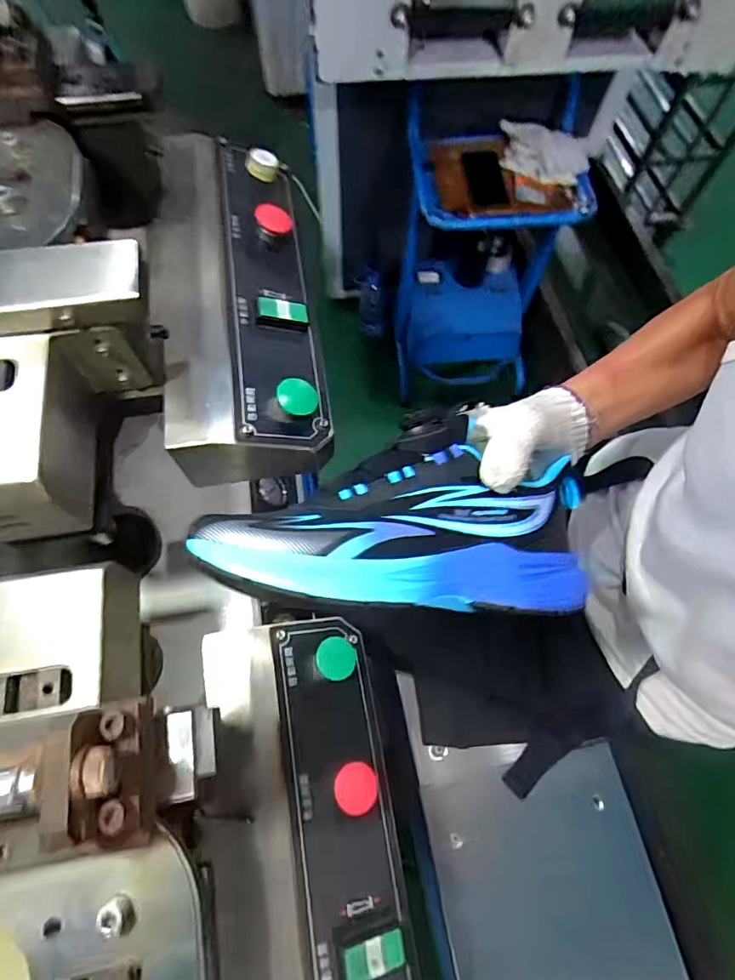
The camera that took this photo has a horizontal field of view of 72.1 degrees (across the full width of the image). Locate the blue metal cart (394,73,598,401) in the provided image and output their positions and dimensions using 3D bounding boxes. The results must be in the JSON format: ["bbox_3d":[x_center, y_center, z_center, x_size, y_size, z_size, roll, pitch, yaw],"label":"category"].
[{"bbox_3d":[0.297,-0.601,1.362,0.438,0.618,0.360,-2,67,-2],"label":"blue metal cart"}]

